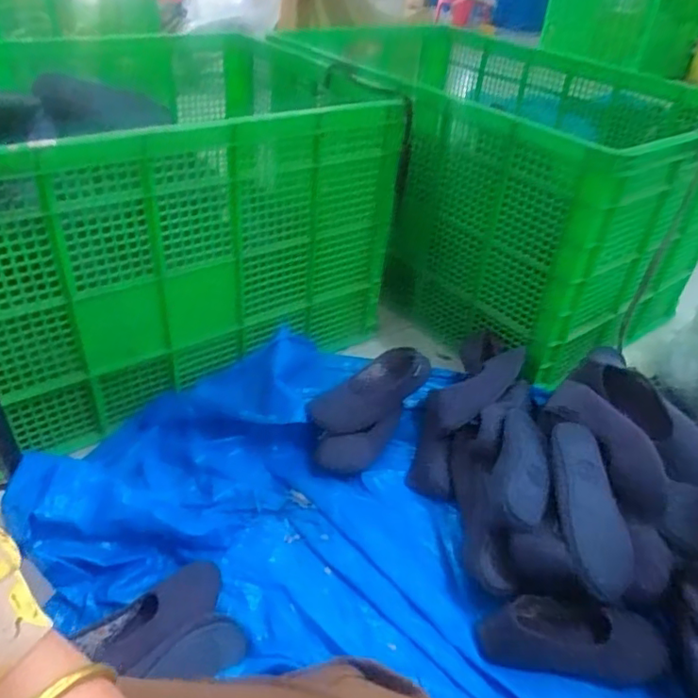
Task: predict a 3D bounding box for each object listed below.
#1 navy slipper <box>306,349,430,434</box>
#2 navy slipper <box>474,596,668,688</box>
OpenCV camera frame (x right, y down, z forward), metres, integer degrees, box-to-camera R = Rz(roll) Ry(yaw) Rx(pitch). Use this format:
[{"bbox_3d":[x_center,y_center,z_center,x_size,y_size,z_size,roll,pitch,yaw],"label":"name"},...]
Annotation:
[{"bbox_3d":[0.037,0.078,1.085,0.228,0.069,0.102,-27,49,-36],"label":"navy slipper"},{"bbox_3d":[0.299,0.391,0.784,0.243,0.069,0.082,5,37,-2],"label":"navy slipper"}]

